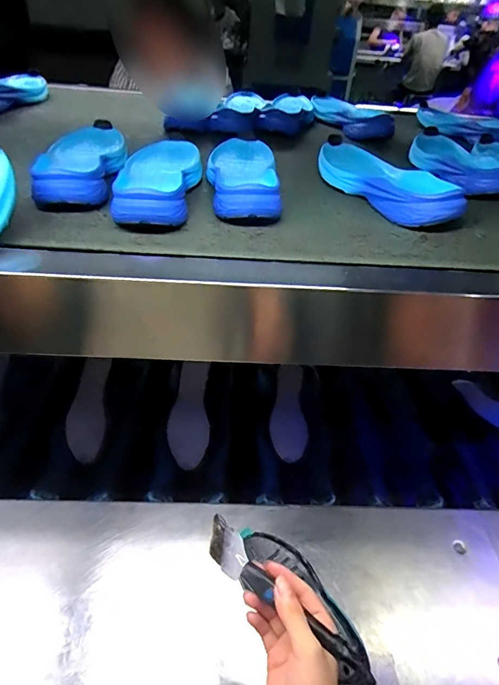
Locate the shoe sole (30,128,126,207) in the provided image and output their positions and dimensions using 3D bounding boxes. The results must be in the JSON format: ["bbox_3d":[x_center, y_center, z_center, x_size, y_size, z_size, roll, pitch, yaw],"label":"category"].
[{"bbox_3d":[-0.192,-0.213,0.475,0.078,0.039,0.211,-5,42,-10],"label":"shoe sole"}]

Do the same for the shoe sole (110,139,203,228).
[{"bbox_3d":[-0.101,-0.191,0.467,0.084,0.034,0.204,0,42,-5],"label":"shoe sole"}]

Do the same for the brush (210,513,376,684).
[{"bbox_3d":[0.025,0.218,0.351,0.175,0.022,0.029,30,48,31],"label":"brush"}]

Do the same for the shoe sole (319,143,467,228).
[{"bbox_3d":[0.167,-0.207,0.519,0.091,0.042,0.228,-21,47,-26],"label":"shoe sole"}]

